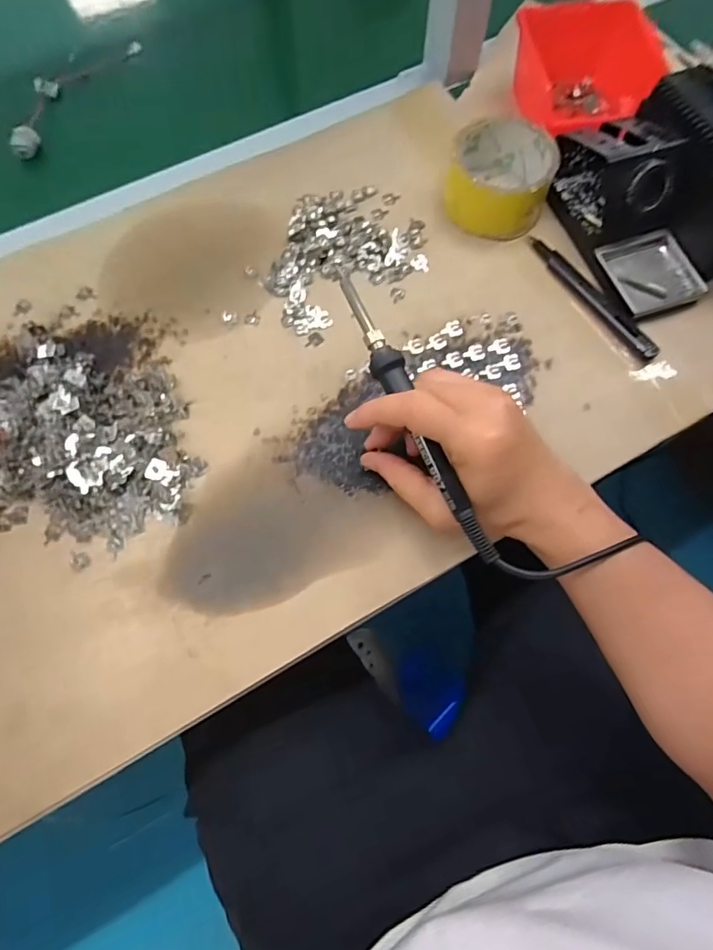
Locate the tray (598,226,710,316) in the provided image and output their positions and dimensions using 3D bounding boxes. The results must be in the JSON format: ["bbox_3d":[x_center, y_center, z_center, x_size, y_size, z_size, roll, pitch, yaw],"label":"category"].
[{"bbox_3d":[0.238,-0.165,0.420,0.068,0.015,0.065,-20,71,-8],"label":"tray"}]

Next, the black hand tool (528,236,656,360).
[{"bbox_3d":[0.189,-0.146,0.415,0.017,0.007,0.140,-33,73,-12],"label":"black hand tool"}]

